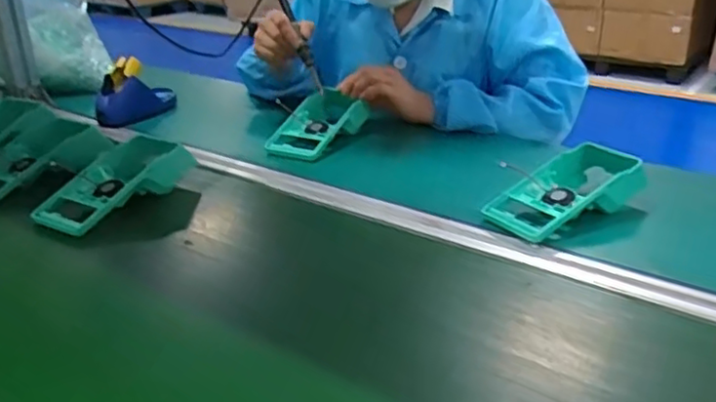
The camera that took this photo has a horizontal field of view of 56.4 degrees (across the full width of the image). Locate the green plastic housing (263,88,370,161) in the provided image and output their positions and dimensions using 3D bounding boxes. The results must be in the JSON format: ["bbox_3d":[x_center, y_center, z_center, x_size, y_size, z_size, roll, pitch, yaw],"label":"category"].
[{"bbox_3d":[-0.061,-0.108,0.943,0.088,0.055,0.153,13,27,25],"label":"green plastic housing"}]

